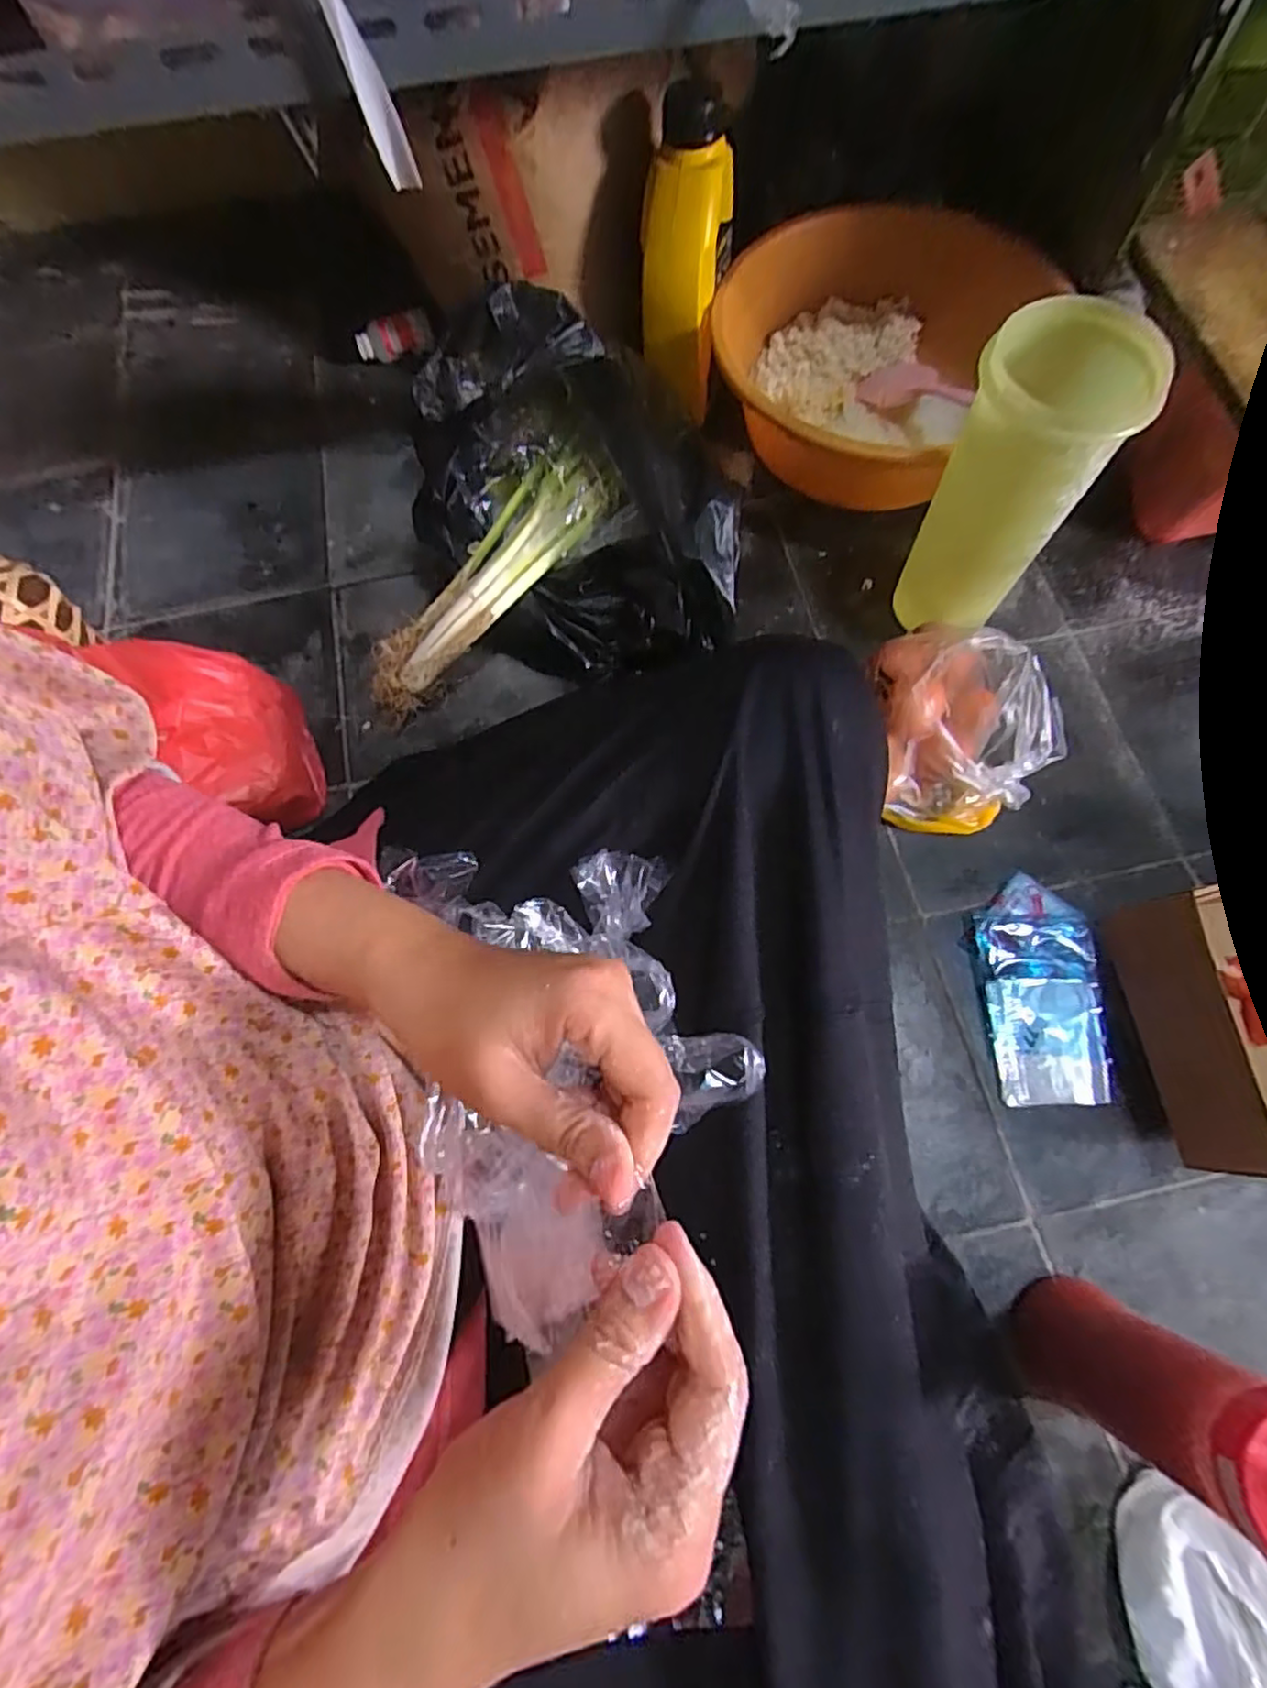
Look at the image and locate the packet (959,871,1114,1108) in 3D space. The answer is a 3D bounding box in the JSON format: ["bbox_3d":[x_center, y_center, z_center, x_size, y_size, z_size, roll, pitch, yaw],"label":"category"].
[{"bbox_3d":[0.279,0.099,0.475,0.076,0.016,0.150,-2,71,1],"label":"packet"}]

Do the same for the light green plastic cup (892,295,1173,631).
[{"bbox_3d":[0.249,-0.233,0.478,0.088,0.224,0.081,-1,71,2],"label":"light green plastic cup"}]

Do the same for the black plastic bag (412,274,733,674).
[{"bbox_3d":[-0.038,-0.230,0.509,0.210,0.191,0.208,-22,71,-6],"label":"black plastic bag"}]

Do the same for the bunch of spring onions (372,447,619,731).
[{"bbox_3d":[-0.117,-0.197,0.522,0.256,0.048,0.060,-44,74,9],"label":"bunch of spring onions"}]

